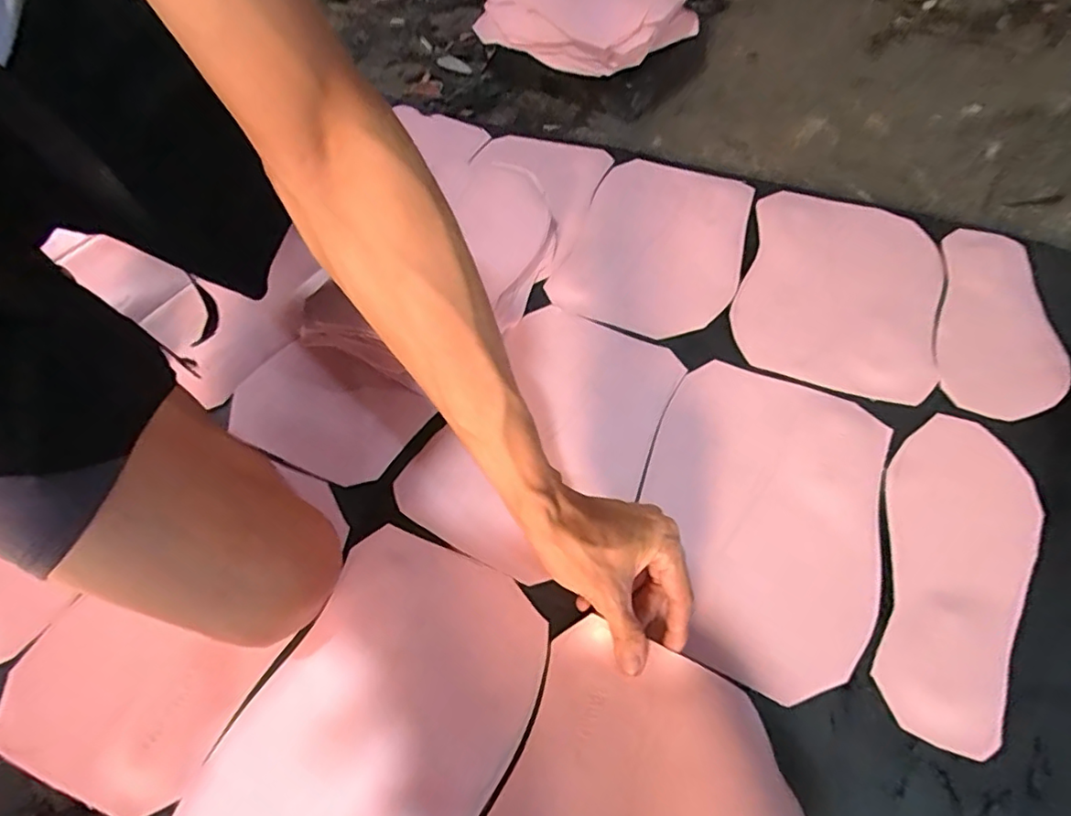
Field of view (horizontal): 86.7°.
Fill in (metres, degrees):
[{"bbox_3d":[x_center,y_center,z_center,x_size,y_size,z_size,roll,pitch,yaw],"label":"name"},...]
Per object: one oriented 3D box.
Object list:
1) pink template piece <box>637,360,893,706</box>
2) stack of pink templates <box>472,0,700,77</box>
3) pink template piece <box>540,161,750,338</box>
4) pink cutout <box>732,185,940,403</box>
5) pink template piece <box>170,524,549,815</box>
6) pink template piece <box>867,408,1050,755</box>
[{"bbox_3d":[0.183,0.079,0.466,0.182,0.021,0.266,16,59,15],"label":"pink template piece"},{"bbox_3d":[0.073,-0.579,0.821,0.286,0.084,0.180,32,64,23],"label":"stack of pink templates"},{"bbox_3d":[0.141,-0.192,0.657,0.188,0.011,0.274,17,58,15],"label":"pink template piece"},{"bbox_3d":[0.319,-0.132,0.597,0.186,0.009,0.279,15,59,14],"label":"pink cutout"},{"bbox_3d":[-0.113,0.228,0.407,0.182,0.007,0.258,21,61,18],"label":"pink template piece"},{"bbox_3d":[0.314,0.116,0.434,0.105,0.006,0.255,24,63,24],"label":"pink template piece"}]

